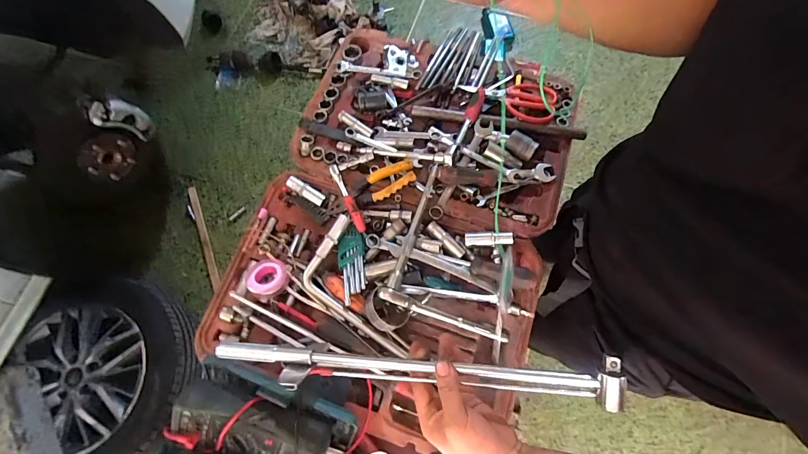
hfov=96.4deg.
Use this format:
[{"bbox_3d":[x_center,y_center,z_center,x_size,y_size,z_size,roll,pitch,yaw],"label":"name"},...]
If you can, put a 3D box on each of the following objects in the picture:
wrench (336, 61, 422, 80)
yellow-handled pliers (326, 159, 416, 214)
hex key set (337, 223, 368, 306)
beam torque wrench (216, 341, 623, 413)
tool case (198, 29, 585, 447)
[{"bbox_3d":[-0.052,-0.321,0.742,0.174,0.018,0.028,3,72,2],"label":"wrench"},{"bbox_3d":[-0.059,-0.064,0.649,0.173,0.031,0.049,-26,72,9],"label":"yellow-handled pliers"},{"bbox_3d":[-0.084,0.060,0.599,0.047,0.026,0.128,-8,72,-1],"label":"hex key set"},{"bbox_3d":[-0.011,0.164,0.417,0.465,0.025,0.047,-1,71,14],"label":"beam torque wrench"},{"bbox_3d":[0.008,-0.056,0.644,0.505,0.068,0.692,19,73,7],"label":"tool case"}]

